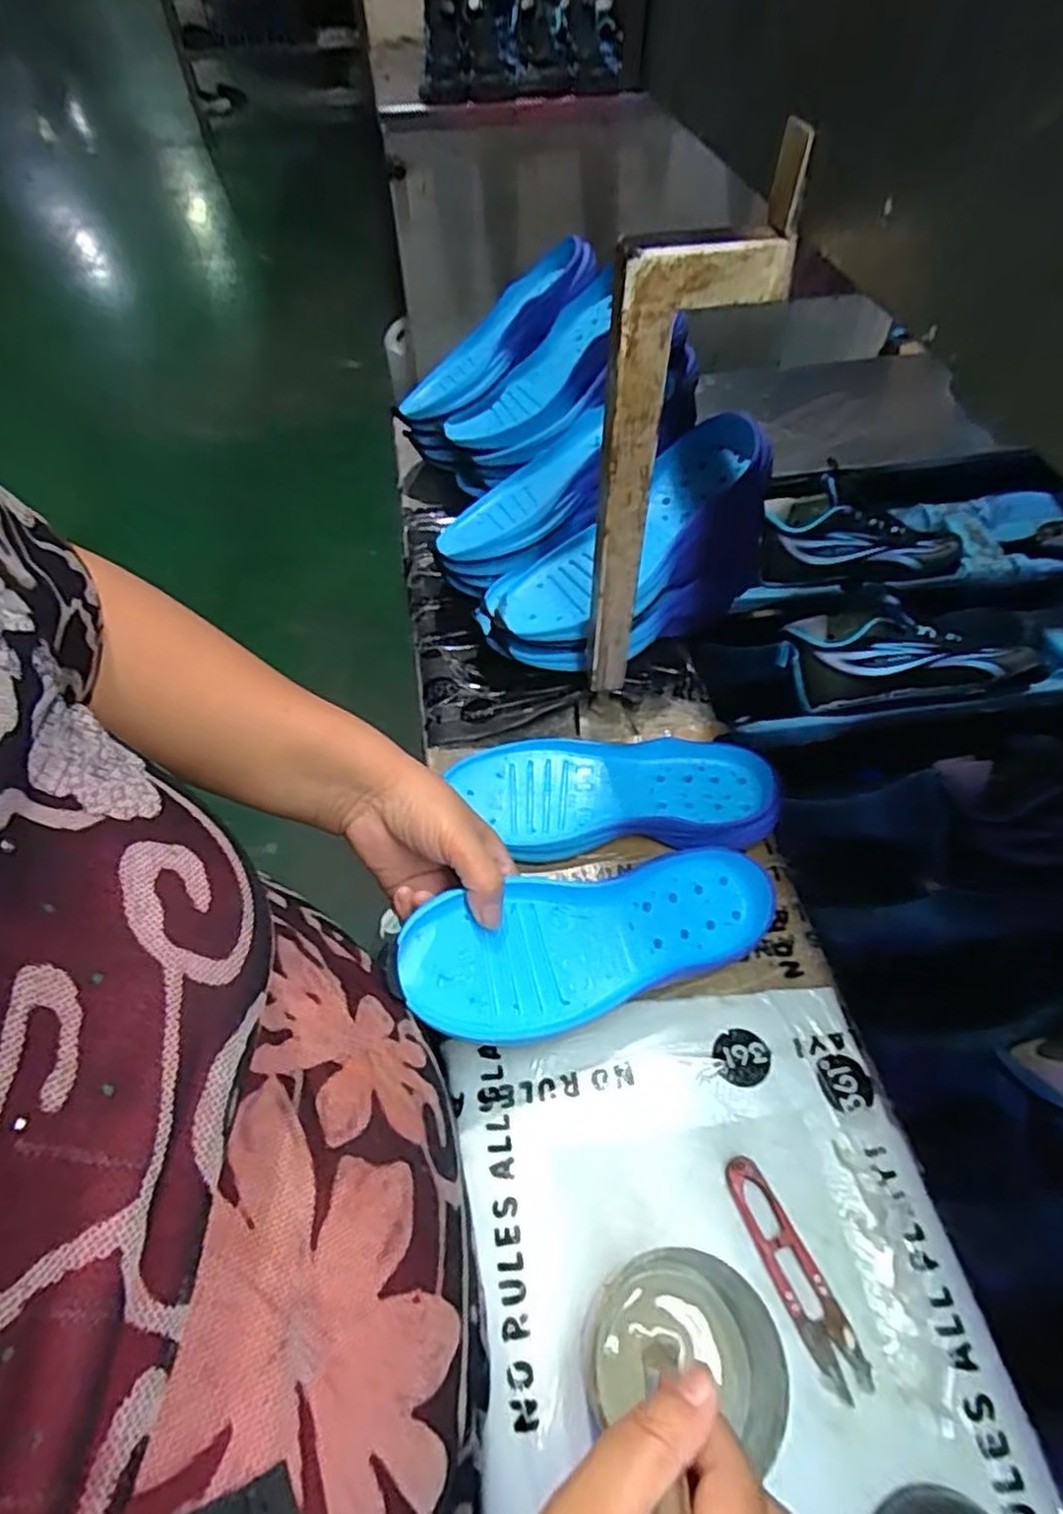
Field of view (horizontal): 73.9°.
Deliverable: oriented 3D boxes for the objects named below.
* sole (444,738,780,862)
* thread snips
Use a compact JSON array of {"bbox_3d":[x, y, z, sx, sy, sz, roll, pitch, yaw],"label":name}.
[{"bbox_3d":[0.058,0.030,0.506,0.221,0.036,0.089,3,55,4],"label":"sole"},{"bbox_3d":[0.131,0.257,0.353,0.023,0.010,0.103,-21,57,-13],"label":"thread snips"}]

